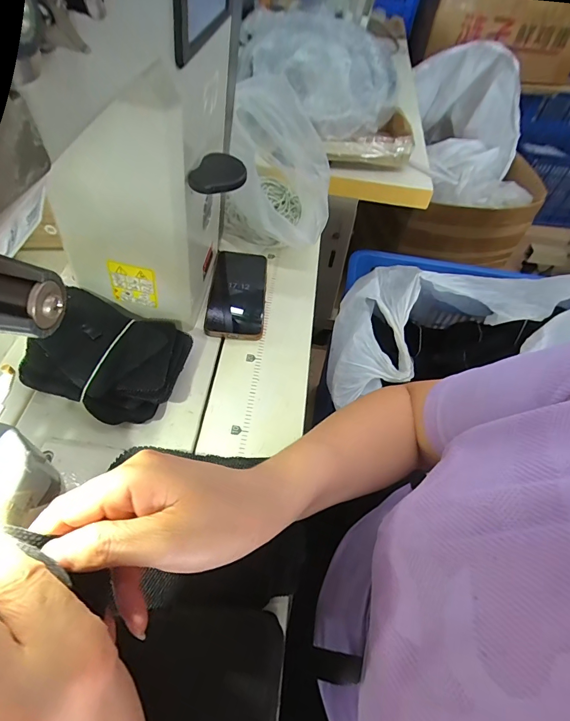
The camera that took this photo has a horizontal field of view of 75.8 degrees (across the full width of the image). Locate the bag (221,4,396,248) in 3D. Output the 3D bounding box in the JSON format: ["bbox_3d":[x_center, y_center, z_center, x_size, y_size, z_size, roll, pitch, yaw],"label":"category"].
[{"bbox_3d":[0.008,-0.371,0.567,0.234,0.149,0.386,18,74,9],"label":"bag"}]

